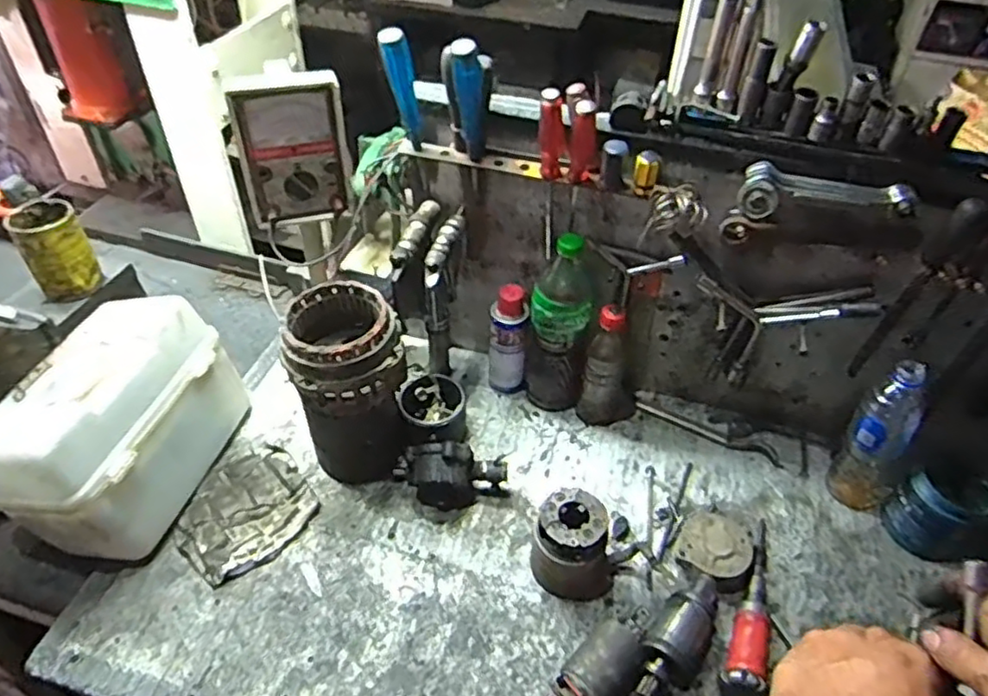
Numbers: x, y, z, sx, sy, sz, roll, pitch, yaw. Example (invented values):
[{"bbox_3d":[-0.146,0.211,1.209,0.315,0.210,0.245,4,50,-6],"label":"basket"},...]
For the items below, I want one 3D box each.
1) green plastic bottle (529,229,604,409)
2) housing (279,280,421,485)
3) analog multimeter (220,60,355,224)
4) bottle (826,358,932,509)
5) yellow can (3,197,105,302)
[{"bbox_3d":[0.092,-0.027,0.871,0.082,0.262,0.069,18,47,14],"label":"green plastic bottle"},{"bbox_3d":[-0.169,0.049,0.814,0.122,0.236,0.128,-9,47,-12],"label":"housing"},{"bbox_3d":[-0.239,-0.241,0.799,0.120,0.173,0.051,-10,47,-13],"label":"analog multimeter"},{"bbox_3d":[0.461,0.108,0.788,0.067,0.214,0.074,-28,53,-27],"label":"bottle"},{"bbox_3d":[-0.584,-0.131,0.894,0.075,0.111,0.079,2,45,-2],"label":"yellow can"}]

